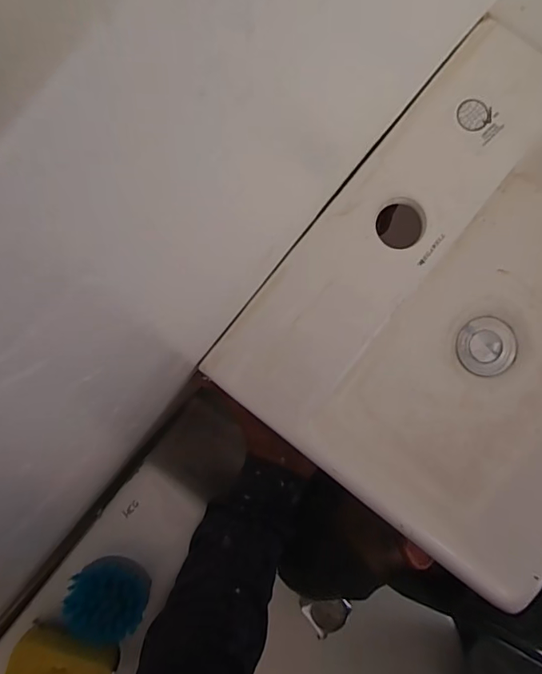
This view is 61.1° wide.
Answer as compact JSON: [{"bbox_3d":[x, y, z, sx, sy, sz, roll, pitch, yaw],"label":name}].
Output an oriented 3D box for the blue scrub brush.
[{"bbox_3d":[-0.135,0.218,0.384,0.060,0.038,0.055,0,88,-3],"label":"blue scrub brush"}]

